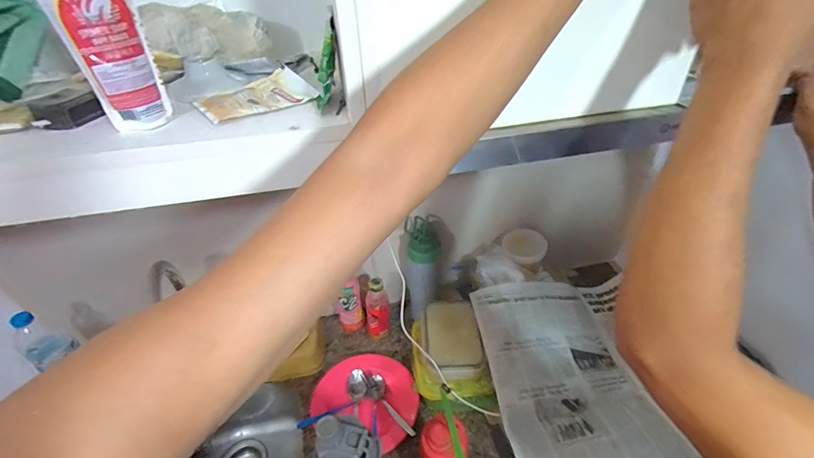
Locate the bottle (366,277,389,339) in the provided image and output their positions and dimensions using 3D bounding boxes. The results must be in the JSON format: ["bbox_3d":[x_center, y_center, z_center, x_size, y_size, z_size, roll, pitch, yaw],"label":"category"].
[{"bbox_3d":[-0.068,0.194,0.924,0.051,0.185,0.054,-6,38,-4],"label":"bottle"}]

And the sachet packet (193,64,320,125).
[{"bbox_3d":[-0.175,-0.154,0.457,0.121,0.014,0.083,-32,55,-29],"label":"sachet packet"}]

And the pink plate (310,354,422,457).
[{"bbox_3d":[-0.084,0.365,0.822,0.205,0.042,0.207,-2,38,1],"label":"pink plate"}]

